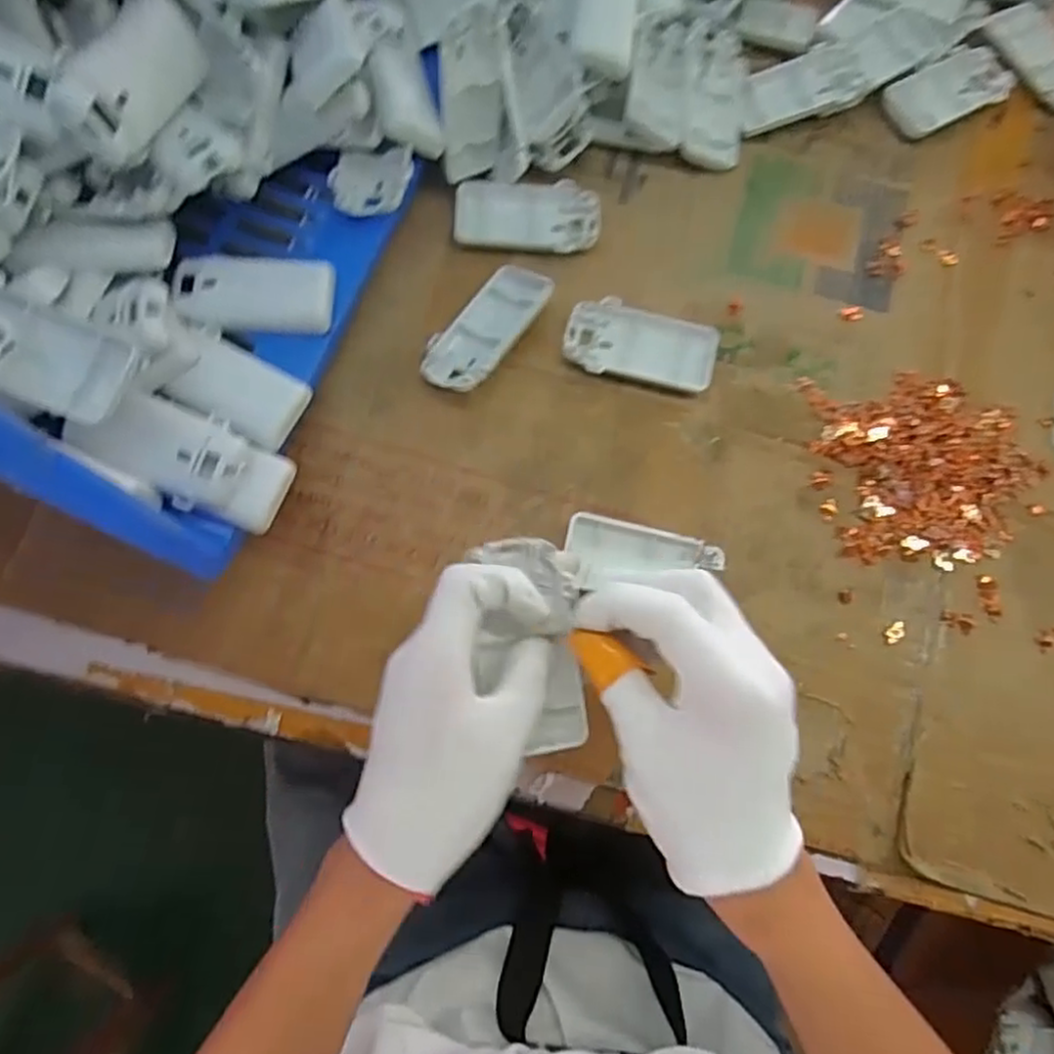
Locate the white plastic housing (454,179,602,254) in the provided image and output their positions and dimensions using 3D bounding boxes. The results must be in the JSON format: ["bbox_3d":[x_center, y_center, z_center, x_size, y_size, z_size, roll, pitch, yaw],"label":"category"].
[{"bbox_3d":[0.001,-0.214,0.480,0.097,0.016,0.055,8,78,1],"label":"white plastic housing"}]

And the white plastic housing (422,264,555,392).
[{"bbox_3d":[-0.026,-0.127,0.450,0.047,0.023,0.096,40,81,8],"label":"white plastic housing"}]

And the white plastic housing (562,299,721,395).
[{"bbox_3d":[0.075,-0.120,0.457,0.097,0.017,0.052,11,78,2],"label":"white plastic housing"}]

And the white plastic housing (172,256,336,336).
[{"bbox_3d":[-0.165,-0.140,0.421,0.091,0.012,0.044,0,95,-10],"label":"white plastic housing"}]

